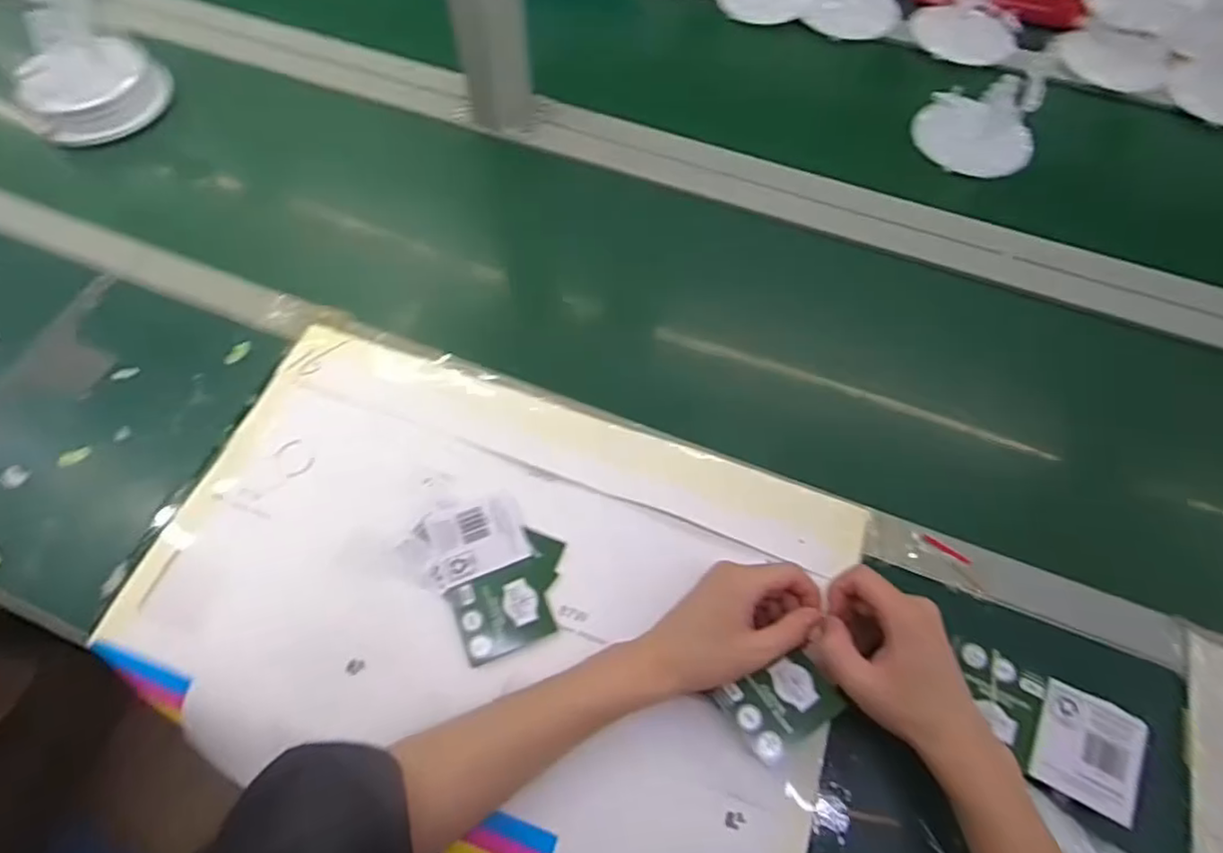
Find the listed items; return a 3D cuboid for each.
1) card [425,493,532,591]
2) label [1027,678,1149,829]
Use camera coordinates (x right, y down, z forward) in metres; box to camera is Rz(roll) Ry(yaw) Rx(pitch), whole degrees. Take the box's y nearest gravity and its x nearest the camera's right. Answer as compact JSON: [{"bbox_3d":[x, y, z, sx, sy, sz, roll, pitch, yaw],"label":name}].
[{"bbox_3d":[-0.111,0.091,0.530,0.079,0.004,0.063,-18,67,-9],"label":"card"},{"bbox_3d":[0.330,0.222,0.448,0.067,0.008,0.075,29,65,14],"label":"label"}]

